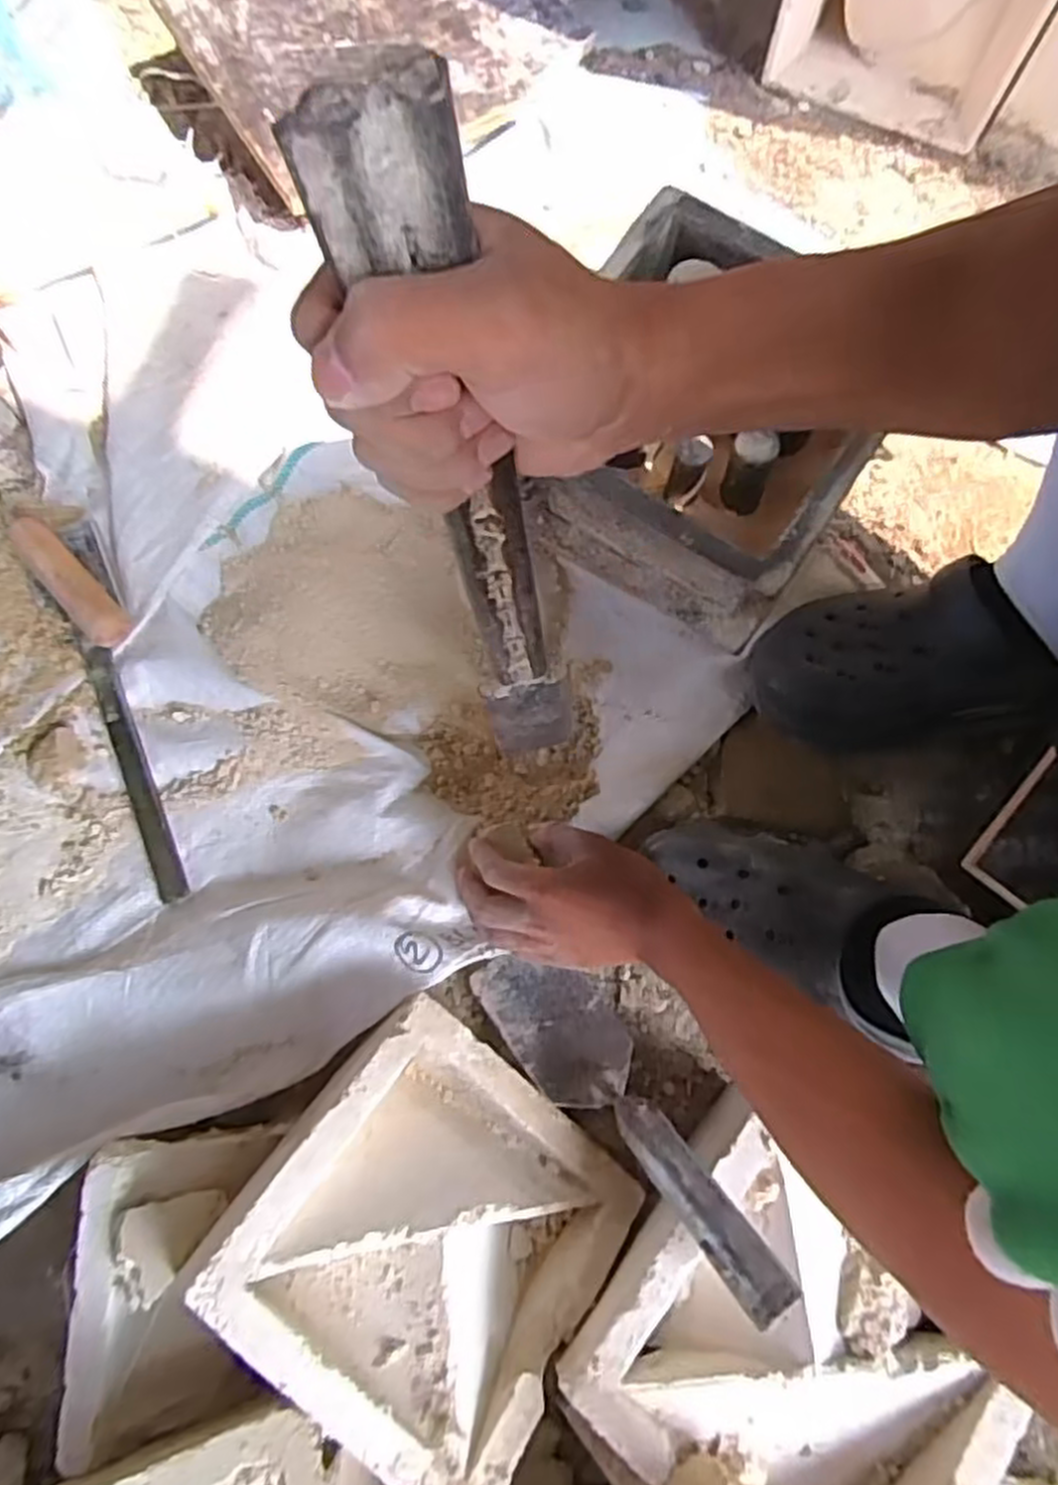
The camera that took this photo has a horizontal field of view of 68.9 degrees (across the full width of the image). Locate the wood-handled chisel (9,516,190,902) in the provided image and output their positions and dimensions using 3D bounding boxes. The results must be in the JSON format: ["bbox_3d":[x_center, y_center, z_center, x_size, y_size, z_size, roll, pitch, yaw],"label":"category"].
[{"bbox_3d":[-0.320,-0.035,0.600,0.058,0.033,0.316,-24,81,-5],"label":"wood-handled chisel"}]

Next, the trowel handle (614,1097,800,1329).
[{"bbox_3d":[0.092,0.254,0.433,0.028,0.017,0.130,-41,46,-7],"label":"trowel handle"}]

